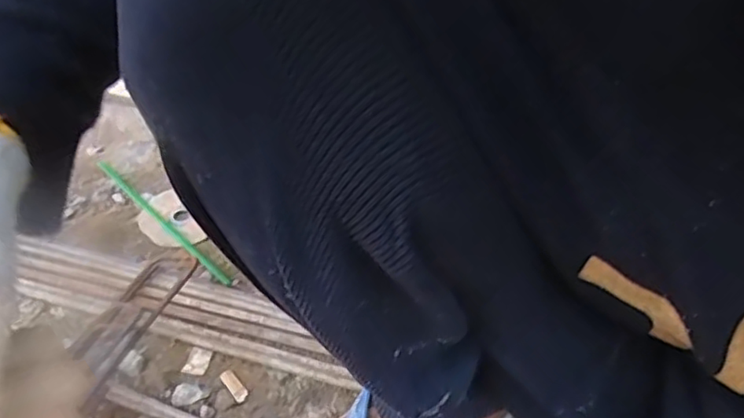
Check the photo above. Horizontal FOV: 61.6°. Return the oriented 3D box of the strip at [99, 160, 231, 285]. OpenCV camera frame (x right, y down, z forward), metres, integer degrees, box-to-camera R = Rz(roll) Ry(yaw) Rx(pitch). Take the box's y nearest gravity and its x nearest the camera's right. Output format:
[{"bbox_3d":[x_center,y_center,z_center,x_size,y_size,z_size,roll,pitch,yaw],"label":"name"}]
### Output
[{"bbox_3d":[-0.220,0.006,0.640,0.235,0.011,0.009,36,53,28],"label":"strip"}]

